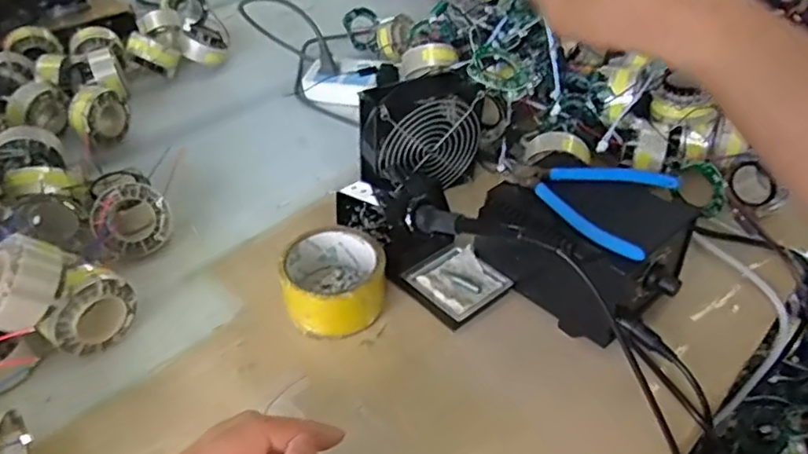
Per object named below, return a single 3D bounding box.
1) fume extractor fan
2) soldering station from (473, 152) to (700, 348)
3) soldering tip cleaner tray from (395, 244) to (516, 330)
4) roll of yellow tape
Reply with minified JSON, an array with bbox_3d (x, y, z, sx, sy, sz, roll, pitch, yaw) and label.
[{"bbox_3d":[0.025,-0.090,0.606,0.144,0.117,0.066,-24,45,-25],"label":"fume extractor fan"},{"bbox_3d":[0.155,0.014,0.507,0.116,0.088,0.153,-33,50,-32],"label":"soldering station"},{"bbox_3d":[0.046,0.050,0.517,0.071,0.017,0.069,-30,48,-30],"label":"soldering tip cleaner tray"},{"bbox_3d":[-0.058,0.045,0.503,0.083,0.047,0.084,-1,40,1],"label":"roll of yellow tape"}]

